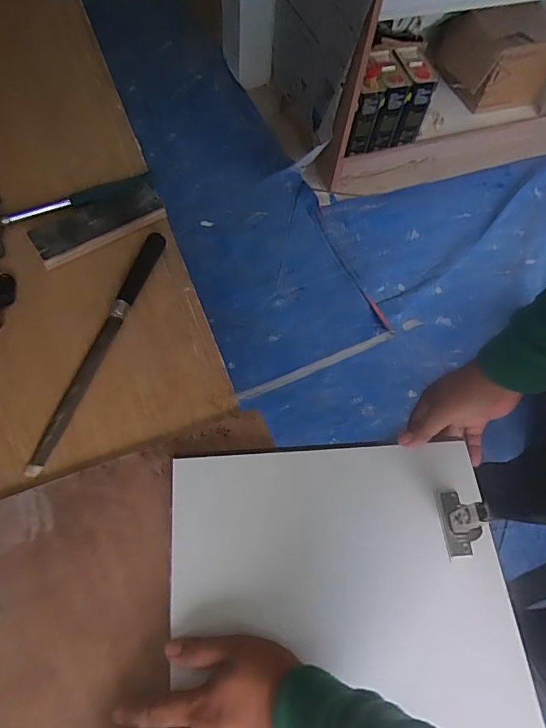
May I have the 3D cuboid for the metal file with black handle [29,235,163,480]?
[{"bbox_3d":[-0.205,-0.028,0.559,0.019,0.017,0.326,18,63,5],"label":"metal file with black handle"}]

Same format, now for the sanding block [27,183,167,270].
[{"bbox_3d":[-0.234,-0.193,0.636,0.175,0.022,0.069,-30,69,-18],"label":"sanding block"}]

